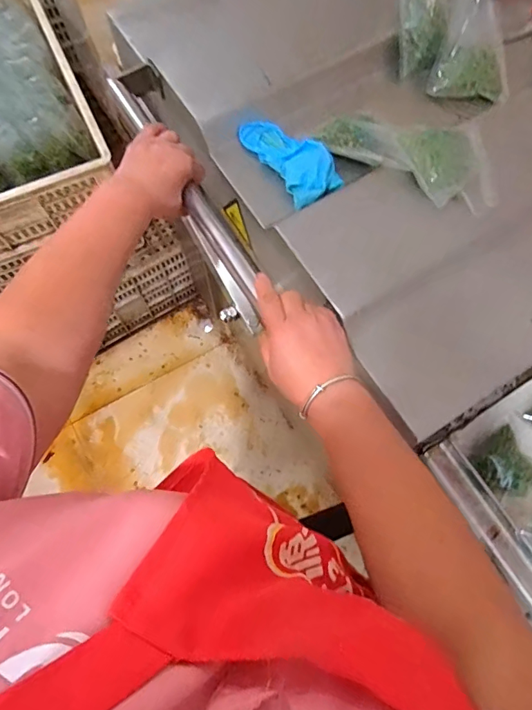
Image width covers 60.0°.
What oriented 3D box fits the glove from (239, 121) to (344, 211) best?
[{"bbox_3d":[0.029,-0.229,0.531,0.068,0.025,0.138,-29,75,-10],"label":"glove"}]

